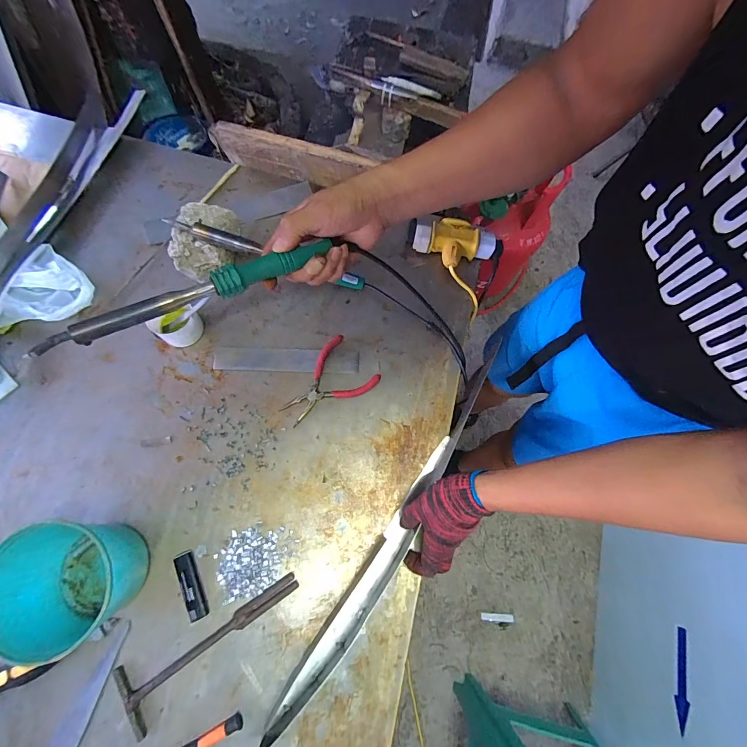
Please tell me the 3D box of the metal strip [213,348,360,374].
[{"bbox_3d":[-0.136,-0.021,0.570,0.222,0.008,0.038,2,75,-2],"label":"metal strip"}]

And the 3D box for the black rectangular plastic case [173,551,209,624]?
[{"bbox_3d":[-0.233,0.269,0.460,0.023,0.009,0.081,-24,76,-12],"label":"black rectangular plastic case"}]

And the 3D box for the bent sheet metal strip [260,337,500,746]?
[{"bbox_3d":[0.050,0.193,0.510,0.048,0.044,0.594,31,69,10],"label":"bent sheet metal strip"}]

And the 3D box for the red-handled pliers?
[{"bbox_3d":[-0.070,0.022,0.554,0.096,0.013,0.144,42,73,9],"label":"red-handled pliers"}]

